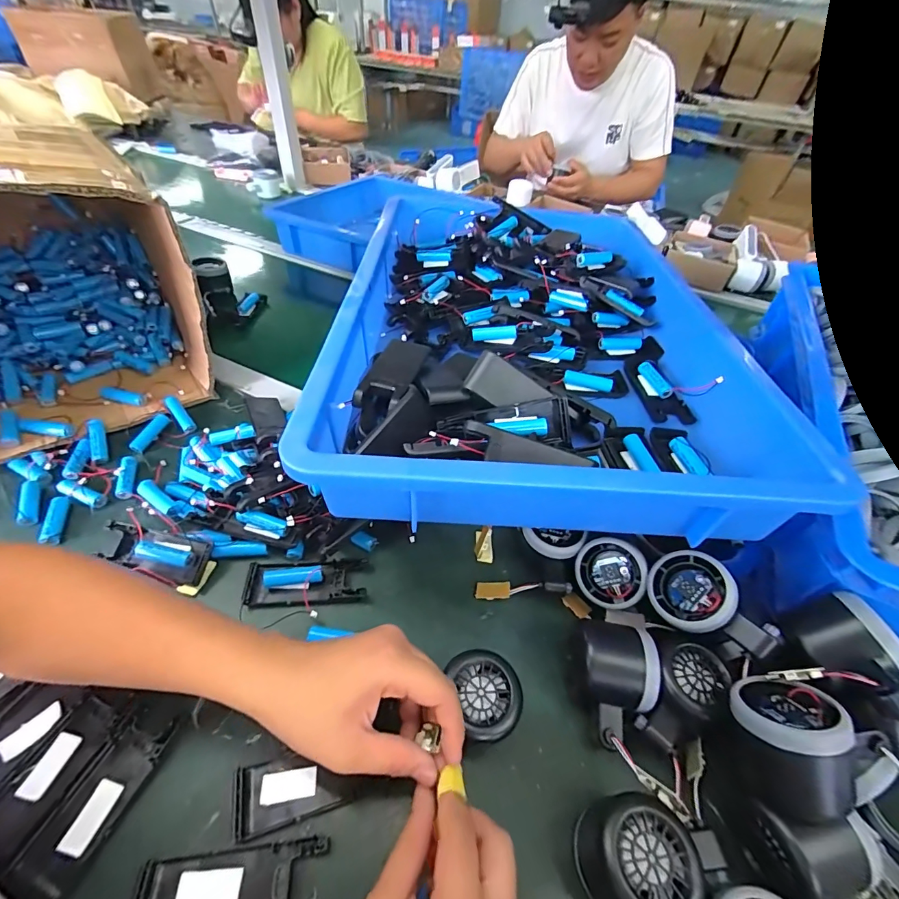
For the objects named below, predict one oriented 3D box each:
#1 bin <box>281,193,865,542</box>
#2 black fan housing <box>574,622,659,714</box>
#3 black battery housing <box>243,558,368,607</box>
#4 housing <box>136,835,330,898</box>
[{"bbox_3d":[0.092,-0.148,0.456,0.369,0.090,0.534,6,47,0],"label":"bin"},{"bbox_3d":[0.123,0.165,0.320,0.057,0.045,0.057,8,46,3],"label":"black fan housing"},{"bbox_3d":[-0.127,0.119,0.374,0.101,0.019,0.038,0,47,-6],"label":"black battery housing"},{"bbox_3d":[-0.124,0.255,0.242,0.101,0.011,0.037,-1,47,-6],"label":"housing"}]

